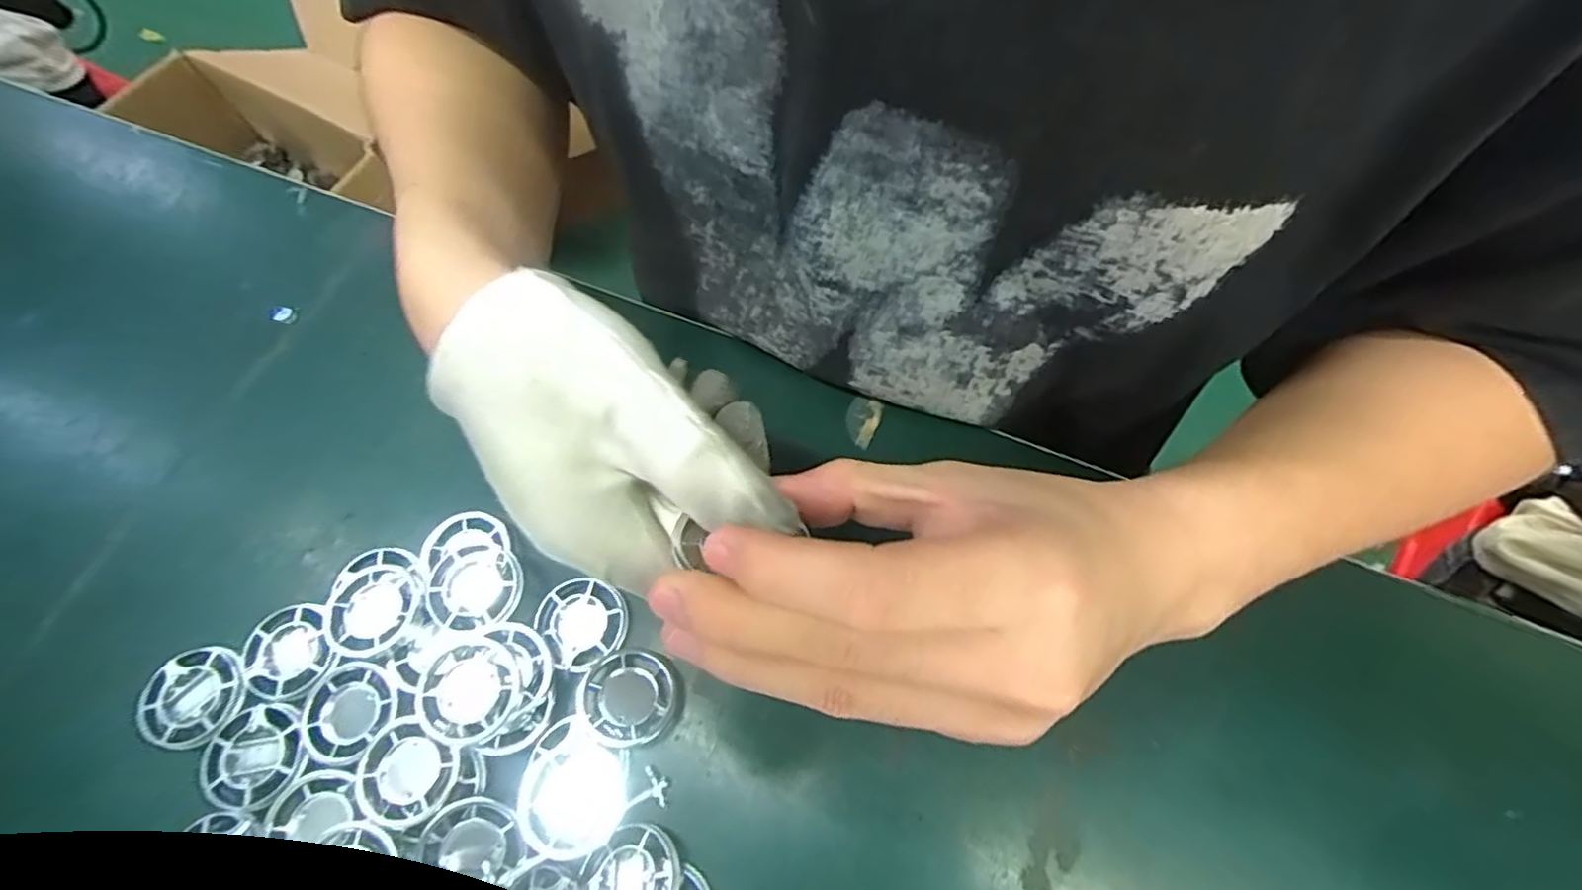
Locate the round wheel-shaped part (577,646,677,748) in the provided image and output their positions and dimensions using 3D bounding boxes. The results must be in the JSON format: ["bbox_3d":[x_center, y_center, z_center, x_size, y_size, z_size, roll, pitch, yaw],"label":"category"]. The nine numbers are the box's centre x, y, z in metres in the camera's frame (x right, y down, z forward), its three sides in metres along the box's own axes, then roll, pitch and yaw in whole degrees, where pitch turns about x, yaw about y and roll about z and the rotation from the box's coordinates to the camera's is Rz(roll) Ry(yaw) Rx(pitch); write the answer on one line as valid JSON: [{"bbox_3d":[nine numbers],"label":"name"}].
[{"bbox_3d":[-0.067,0.103,0.274,0.038,0.007,0.037,0,68,1],"label":"round wheel-shaped part"}]

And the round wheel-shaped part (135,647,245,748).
[{"bbox_3d":[-0.250,0.105,0.277,0.041,0.006,0.038,0,68,1],"label":"round wheel-shaped part"}]

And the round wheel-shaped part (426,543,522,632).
[{"bbox_3d":[-0.136,0.060,0.283,0.041,0.004,0.035,4,68,2],"label":"round wheel-shaped part"}]

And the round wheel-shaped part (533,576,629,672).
[{"bbox_3d":[-0.091,0.077,0.286,0.040,0.008,0.036,19,69,8],"label":"round wheel-shaped part"}]

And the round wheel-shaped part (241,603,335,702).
[{"bbox_3d":[-0.213,0.088,0.285,0.037,0.006,0.038,0,68,1],"label":"round wheel-shaped part"}]

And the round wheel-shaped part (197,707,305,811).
[{"bbox_3d":[-0.217,0.125,0.267,0.038,0.004,0.037,4,68,2],"label":"round wheel-shaped part"}]

